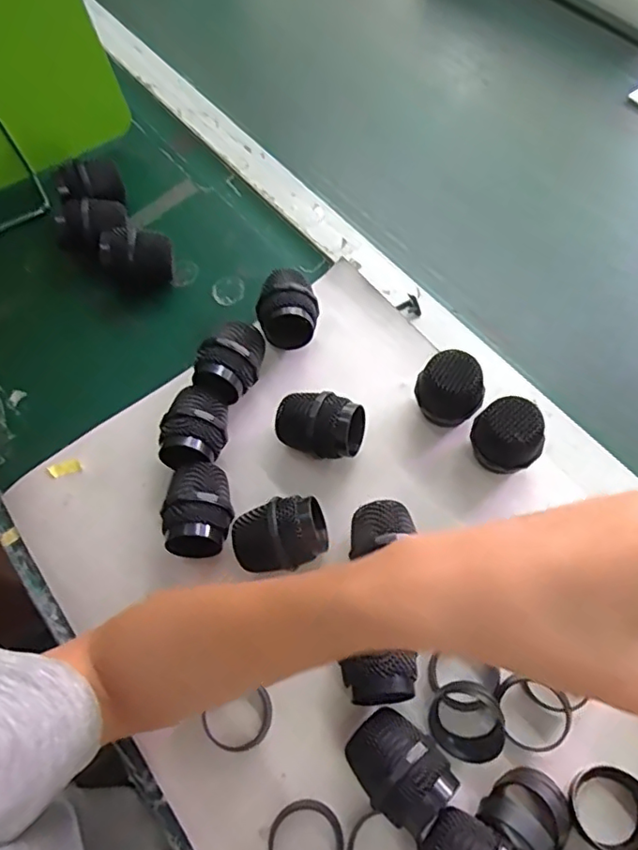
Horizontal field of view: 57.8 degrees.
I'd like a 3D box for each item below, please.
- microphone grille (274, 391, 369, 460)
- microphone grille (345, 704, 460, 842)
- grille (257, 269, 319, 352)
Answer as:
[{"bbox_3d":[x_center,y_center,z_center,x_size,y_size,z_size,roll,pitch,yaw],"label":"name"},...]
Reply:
[{"bbox_3d":[0.001,0.002,0.421,0.063,0.043,0.043,8,67,7],"label":"microphone grille"},{"bbox_3d":[0.046,0.198,0.335,0.058,0.047,0.045,37,73,18],"label":"microphone grille"},{"bbox_3d":[-0.024,-0.093,0.463,0.047,0.048,0.056,-4,66,2],"label":"grille"}]

